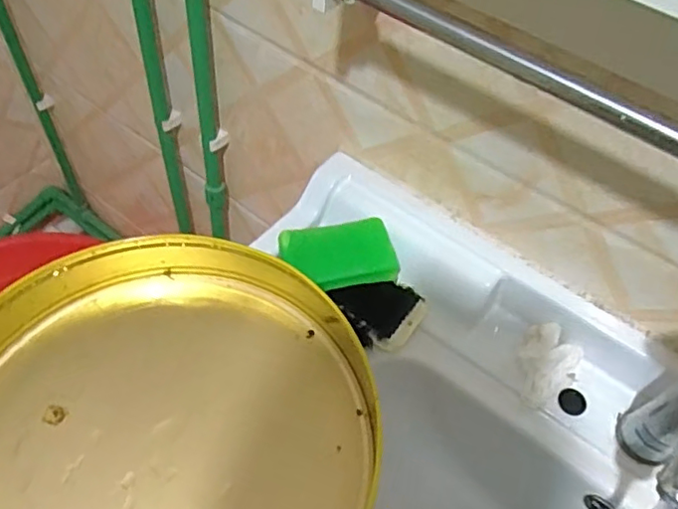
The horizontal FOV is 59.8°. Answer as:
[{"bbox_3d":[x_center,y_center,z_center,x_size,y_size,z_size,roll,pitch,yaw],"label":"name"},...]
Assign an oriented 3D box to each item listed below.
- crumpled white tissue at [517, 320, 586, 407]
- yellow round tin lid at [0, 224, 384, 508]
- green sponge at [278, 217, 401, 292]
[{"bbox_3d":[0.191,0.103,0.539,0.054,0.032,0.070,24,54,13],"label":"crumpled white tissue"},{"bbox_3d":[-0.146,0.136,0.449,0.338,0.059,0.340,2,52,-3],"label":"yellow round tin lid"},{"bbox_3d":[0.001,0.004,0.563,0.102,0.024,0.070,-12,55,-14],"label":"green sponge"}]

